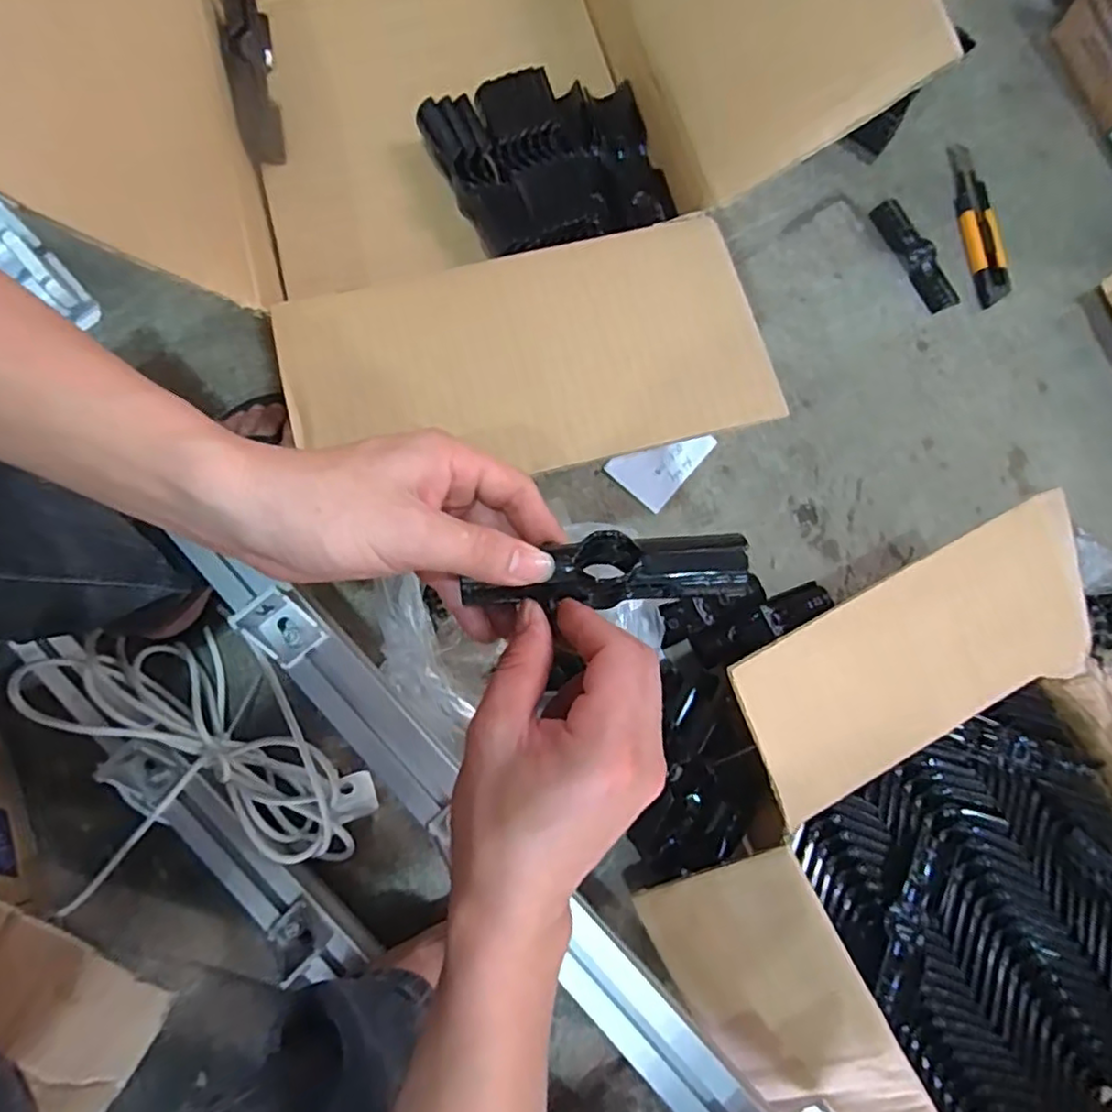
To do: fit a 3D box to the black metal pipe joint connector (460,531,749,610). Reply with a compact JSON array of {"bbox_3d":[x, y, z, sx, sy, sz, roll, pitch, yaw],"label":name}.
[{"bbox_3d":[0.024,0.007,0.306,0.127,0.020,0.030,-7,79,-5],"label":"black metal pipe joint connector"}]

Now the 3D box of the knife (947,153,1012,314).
[{"bbox_3d":[0.448,-0.355,0.704,0.040,0.013,0.191,-6,79,-2],"label":"knife"}]

